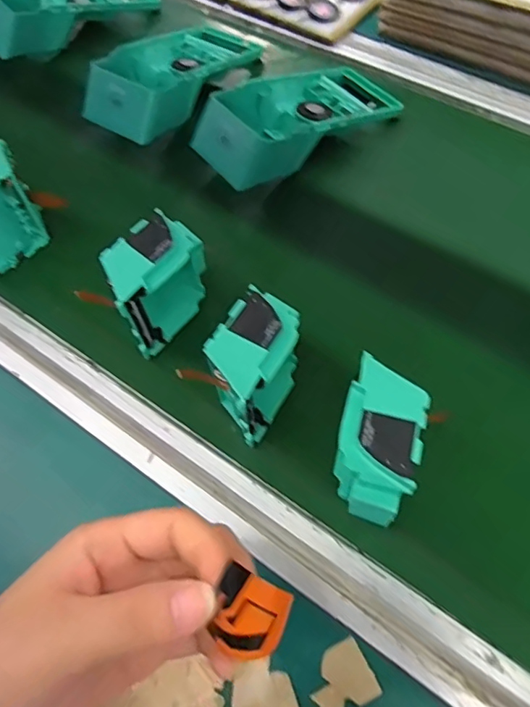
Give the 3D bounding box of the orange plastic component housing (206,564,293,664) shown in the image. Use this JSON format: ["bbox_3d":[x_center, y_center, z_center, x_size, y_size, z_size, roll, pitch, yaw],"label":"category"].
[{"bbox_3d":[-0.005,0.085,0.174,0.023,0.004,0.026,24,92,8],"label":"orange plastic component housing"}]

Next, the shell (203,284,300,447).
[{"bbox_3d":[-0.007,0.009,0.344,0.042,0.071,0.081,28,67,16],"label":"shell"}]

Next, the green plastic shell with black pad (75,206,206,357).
[{"bbox_3d":[-0.080,-0.045,0.385,0.045,0.089,0.088,34,69,19],"label":"green plastic shell with black pad"}]

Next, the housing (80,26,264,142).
[{"bbox_3d":[-0.088,-0.277,0.515,0.091,0.044,0.188,33,68,18],"label":"housing"}]

